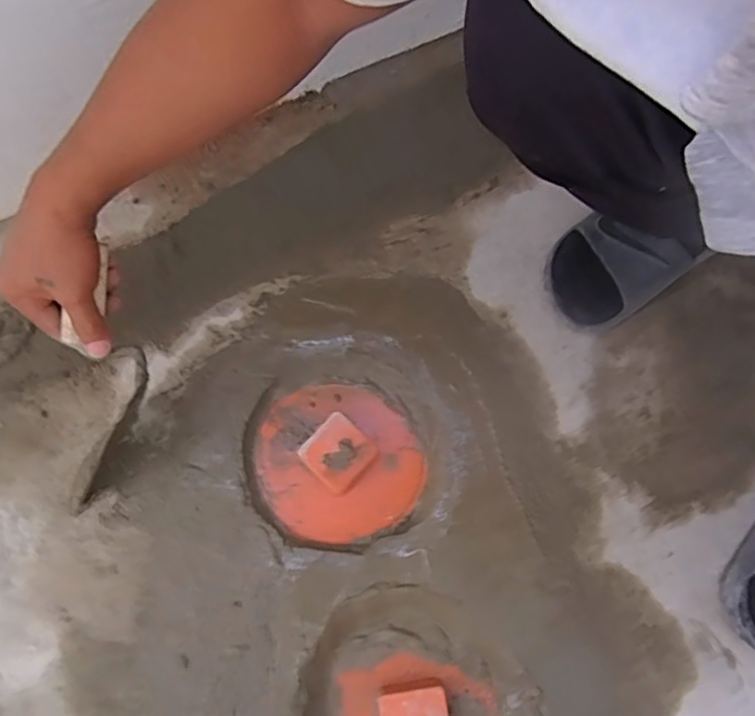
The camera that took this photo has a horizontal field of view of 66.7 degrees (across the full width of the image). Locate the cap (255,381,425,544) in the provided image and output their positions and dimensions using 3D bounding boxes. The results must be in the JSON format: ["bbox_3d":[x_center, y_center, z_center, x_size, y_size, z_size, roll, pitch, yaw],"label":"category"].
[{"bbox_3d":[-0.037,0.095,0.544,0.146,0.027,0.145,0,74,-1],"label":"cap"}]

